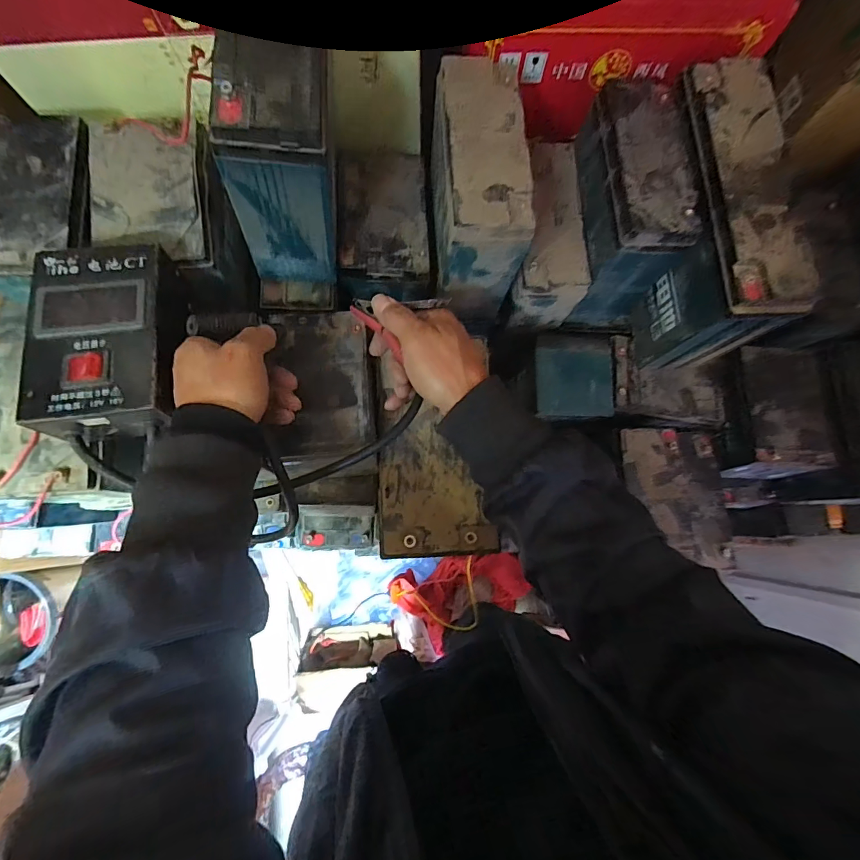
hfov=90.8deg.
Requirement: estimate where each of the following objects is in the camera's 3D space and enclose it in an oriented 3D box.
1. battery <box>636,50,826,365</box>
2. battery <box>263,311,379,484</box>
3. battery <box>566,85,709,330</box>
[{"bbox_3d":[0.284,-0.208,0.450,0.082,0.159,0.248,-4,78,-2],"label":"battery"},{"bbox_3d":[-0.104,-0.034,0.444,0.094,0.101,0.158,-7,78,-2],"label":"battery"},{"bbox_3d":[0.206,-0.237,0.473,0.086,0.167,0.176,-3,78,-1],"label":"battery"}]

